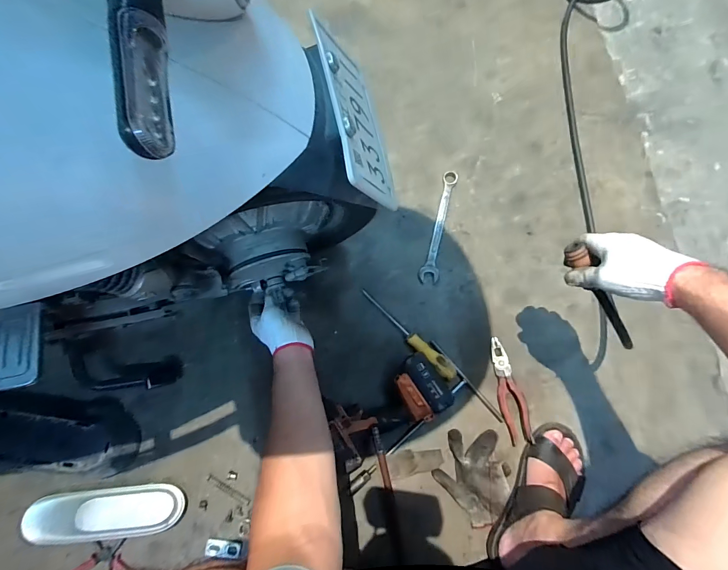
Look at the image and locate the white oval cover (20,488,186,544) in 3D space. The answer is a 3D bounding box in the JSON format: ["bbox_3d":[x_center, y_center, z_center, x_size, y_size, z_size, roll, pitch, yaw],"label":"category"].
[{"bbox_3d":[-0.439,0.390,0.601,0.244,0.035,0.080,-1,76,-1],"label":"white oval cover"}]

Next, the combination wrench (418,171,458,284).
[{"bbox_3d":[0.161,-0.128,0.768,0.040,0.007,0.257,13,76,3],"label":"combination wrench"}]

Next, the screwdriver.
[{"bbox_3d":[0.082,0.094,0.696,0.235,0.035,0.032,42,79,9],"label":"screwdriver"}]

